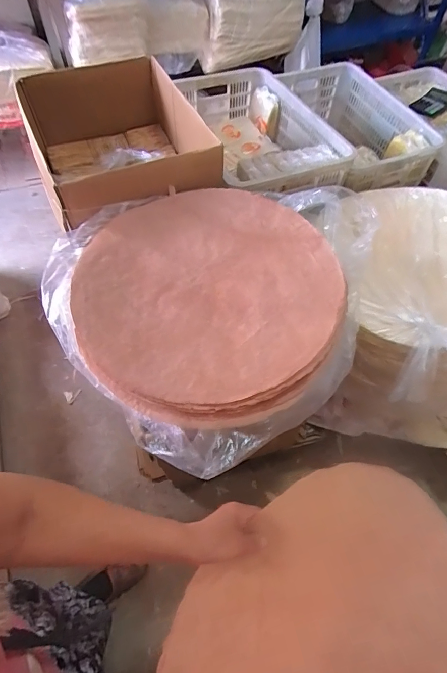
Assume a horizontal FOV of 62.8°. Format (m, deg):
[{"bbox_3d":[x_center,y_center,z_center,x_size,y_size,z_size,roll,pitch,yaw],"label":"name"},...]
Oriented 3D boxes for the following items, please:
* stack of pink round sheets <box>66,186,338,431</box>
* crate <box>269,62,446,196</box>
[{"bbox_3d":[-0.034,-0.102,0.752,0.525,0.071,0.556,0,57,-2],"label":"stack of pink round sheets"},{"bbox_3d":[0.456,-0.792,1.398,0.453,0.231,0.648,-22,61,-16],"label":"crate"}]

